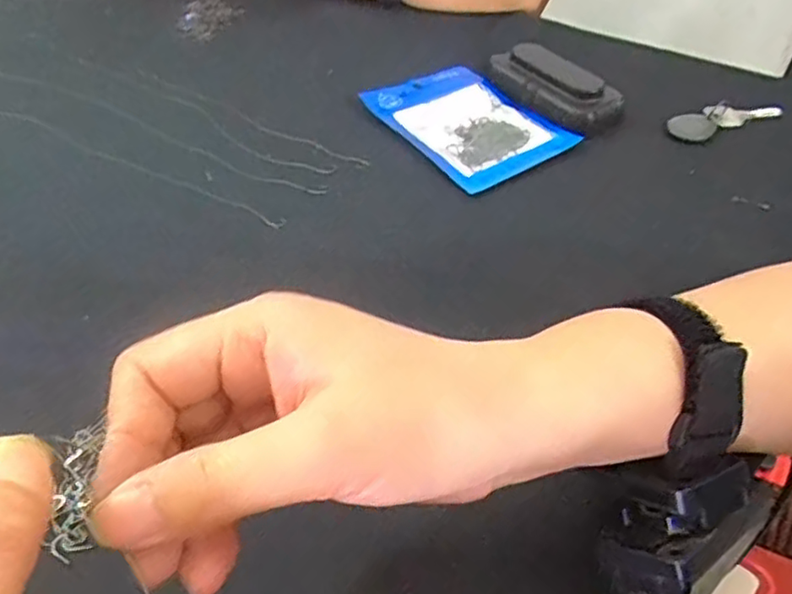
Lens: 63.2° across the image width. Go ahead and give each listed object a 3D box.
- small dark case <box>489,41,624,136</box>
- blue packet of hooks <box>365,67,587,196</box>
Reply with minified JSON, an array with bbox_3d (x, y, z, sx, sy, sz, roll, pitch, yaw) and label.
[{"bbox_3d":[0.115,-0.157,0.476,0.041,0.027,0.110,-28,53,-24],"label":"small dark case"},{"bbox_3d":[0.050,-0.128,0.464,0.097,0.005,0.134,-28,53,-24],"label":"blue packet of hooks"}]

